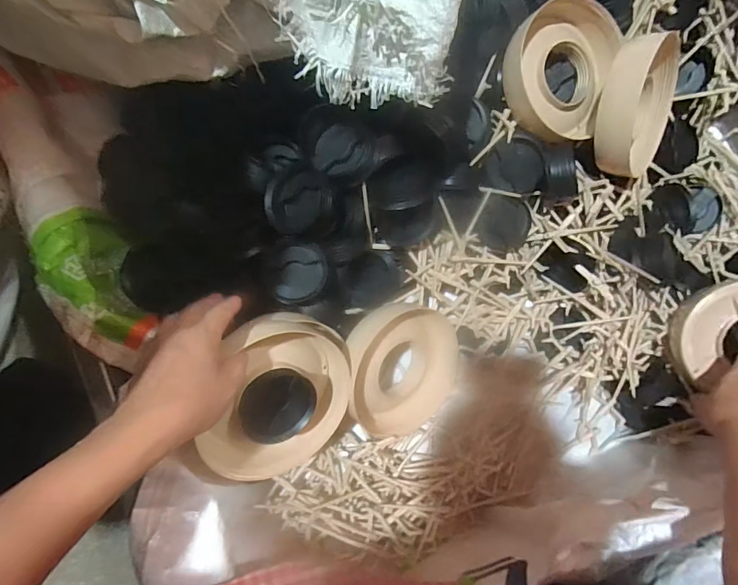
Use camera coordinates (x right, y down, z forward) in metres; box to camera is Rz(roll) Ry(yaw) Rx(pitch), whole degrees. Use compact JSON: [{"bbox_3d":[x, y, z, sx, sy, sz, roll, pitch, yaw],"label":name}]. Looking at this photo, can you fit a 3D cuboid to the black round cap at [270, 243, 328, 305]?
[{"bbox_3d":[-0.084,-0.022,0.501,0.062,0.025,0.069,23,86,-25],"label":"black round cap"}]

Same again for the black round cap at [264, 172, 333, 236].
[{"bbox_3d":[-0.080,-0.101,0.478,0.068,0.017,0.071,-3,80,17],"label":"black round cap"}]

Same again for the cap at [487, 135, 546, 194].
[{"bbox_3d":[0.182,-0.160,0.541,0.069,0.019,0.063,10,107,19],"label":"cap"}]

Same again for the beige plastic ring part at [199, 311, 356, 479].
[{"bbox_3d":[-0.088,0.109,0.442,0.136,0.048,0.166,18,87,-35],"label":"beige plastic ring part"}]

